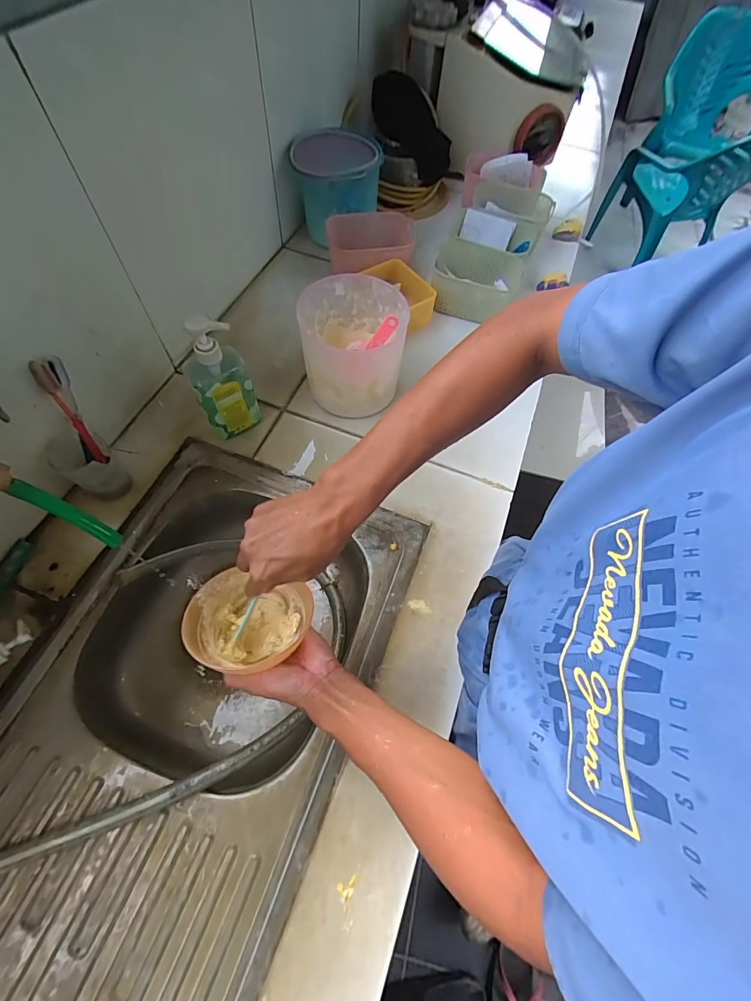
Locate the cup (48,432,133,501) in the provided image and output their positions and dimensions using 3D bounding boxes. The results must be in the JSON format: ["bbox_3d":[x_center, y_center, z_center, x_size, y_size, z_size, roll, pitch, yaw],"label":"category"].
[{"bbox_3d":[-0.387,-0.043,0.557,0.066,0.096,0.068,1,63,-2],"label":"cup"}]

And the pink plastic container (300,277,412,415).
[{"bbox_3d":[-0.037,-0.239,0.649,0.151,0.152,0.160,1,63,-2],"label":"pink plastic container"}]

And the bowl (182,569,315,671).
[{"bbox_3d":[-0.144,0.138,0.462,0.132,0.063,0.111,18,56,-17],"label":"bowl"}]

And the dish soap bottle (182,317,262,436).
[{"bbox_3d":[-0.219,-0.167,0.572,0.085,0.200,0.049,-36,70,-19],"label":"dish soap bottle"}]

